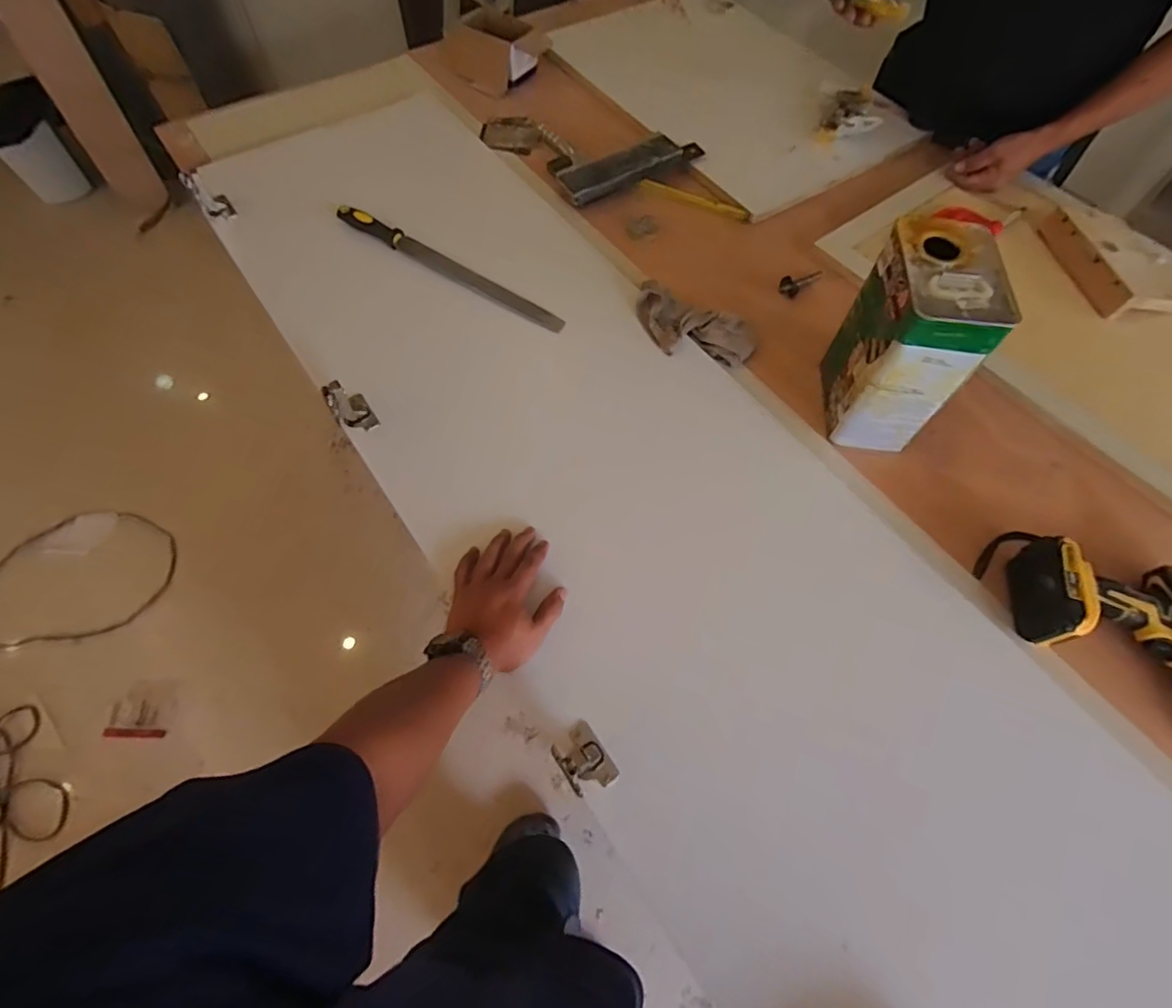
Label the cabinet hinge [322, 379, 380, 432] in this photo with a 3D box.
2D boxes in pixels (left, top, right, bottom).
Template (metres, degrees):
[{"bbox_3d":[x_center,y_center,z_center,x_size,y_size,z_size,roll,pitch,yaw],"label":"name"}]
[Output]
[{"bbox_3d":[-0.299,-0.125,0.739,0.027,0.080,0.044,-8,59,30],"label":"cabinet hinge"}]

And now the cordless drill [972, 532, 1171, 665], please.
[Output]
[{"bbox_3d":[0.575,0.127,0.626,0.246,0.063,0.197,20,65,8],"label":"cordless drill"}]

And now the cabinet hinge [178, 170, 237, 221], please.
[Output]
[{"bbox_3d":[-0.595,-0.481,0.915,0.027,0.080,0.035,-14,57,36],"label":"cabinet hinge"}]

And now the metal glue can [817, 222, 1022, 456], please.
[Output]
[{"bbox_3d":[0.384,-0.198,0.702,0.107,0.209,0.169,11,64,4],"label":"metal glue can"}]

